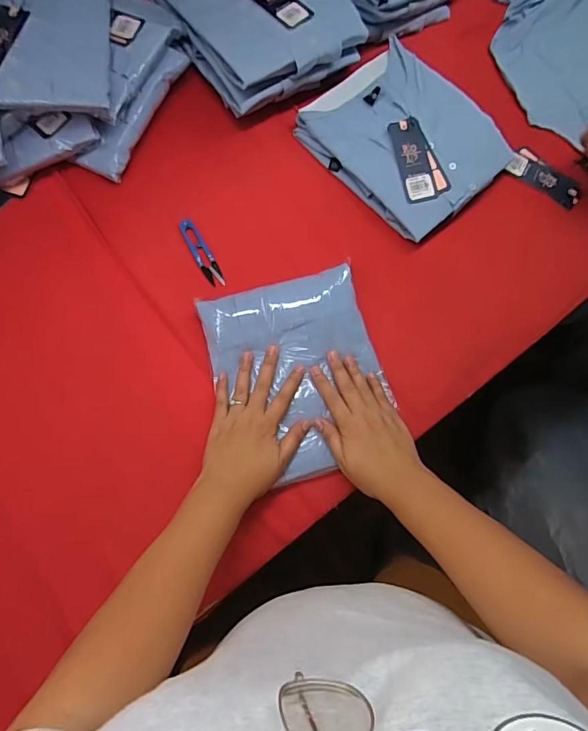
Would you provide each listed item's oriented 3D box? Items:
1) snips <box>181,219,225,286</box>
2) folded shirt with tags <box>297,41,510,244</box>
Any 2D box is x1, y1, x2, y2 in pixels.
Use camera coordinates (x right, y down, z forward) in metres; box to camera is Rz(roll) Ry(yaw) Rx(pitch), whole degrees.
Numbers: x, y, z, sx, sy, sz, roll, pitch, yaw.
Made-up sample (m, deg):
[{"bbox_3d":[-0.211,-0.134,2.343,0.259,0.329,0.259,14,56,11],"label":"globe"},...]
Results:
[{"bbox_3d":[-0.128,-0.154,0.620,0.024,0.013,0.105,-32,76,-9],"label":"snips"},{"bbox_3d":[0.159,-0.325,0.652,0.256,0.048,0.200,44,78,11],"label":"folded shirt with tags"}]

